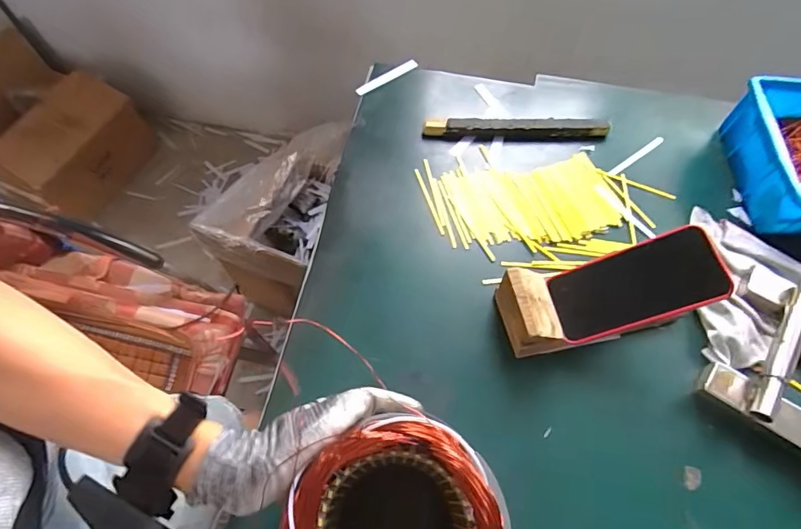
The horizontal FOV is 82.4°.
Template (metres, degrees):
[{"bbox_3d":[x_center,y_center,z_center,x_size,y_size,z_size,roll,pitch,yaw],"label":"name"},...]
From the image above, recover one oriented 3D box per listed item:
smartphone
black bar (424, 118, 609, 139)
[{"bbox_3d":[0.242,0.023,0.481,0.161,0.015,0.078,-25,58,27],"label":"smartphone"},{"bbox_3d":[0.166,-0.200,0.659,0.261,0.023,0.021,-1,62,0],"label":"black bar"}]

